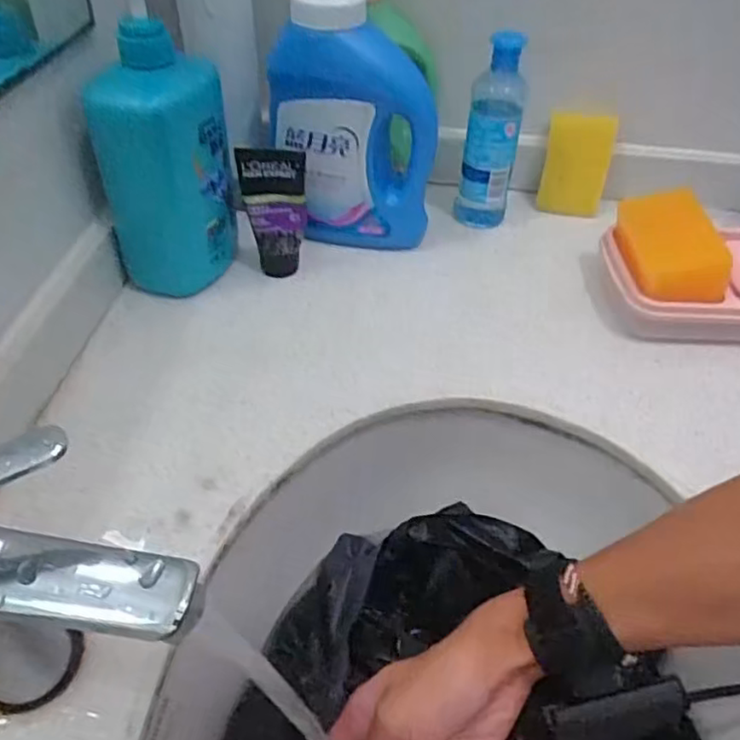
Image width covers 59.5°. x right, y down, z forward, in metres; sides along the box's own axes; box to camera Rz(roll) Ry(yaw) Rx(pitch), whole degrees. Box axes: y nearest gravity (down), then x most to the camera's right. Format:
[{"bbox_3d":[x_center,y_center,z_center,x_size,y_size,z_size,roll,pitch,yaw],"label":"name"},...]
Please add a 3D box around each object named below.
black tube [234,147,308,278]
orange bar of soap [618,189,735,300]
[{"bbox_3d":[-0.077,-0.126,0.528,0.050,0.106,0.024,-7,46,-10],"label":"black tube"},{"bbox_3d":[0.232,-0.097,0.502,0.057,0.041,0.091,-2,44,-5],"label":"orange bar of soap"}]

